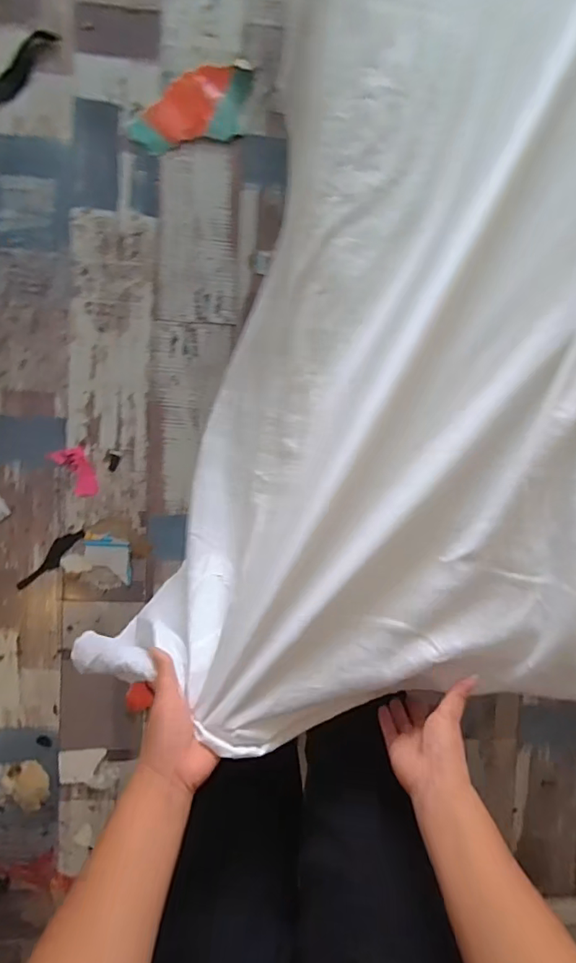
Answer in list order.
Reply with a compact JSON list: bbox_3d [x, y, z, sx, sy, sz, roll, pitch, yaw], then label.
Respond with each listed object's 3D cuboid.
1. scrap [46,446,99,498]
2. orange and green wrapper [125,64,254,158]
[{"bbox_3d":[-0.433,-0.018,0.991,0.063,0.010,0.108,-25,95,-4],"label":"scrap"},{"bbox_3d":[-0.190,-0.732,0.951,0.244,0.019,0.137,-13,94,-5],"label":"orange and green wrapper"}]

